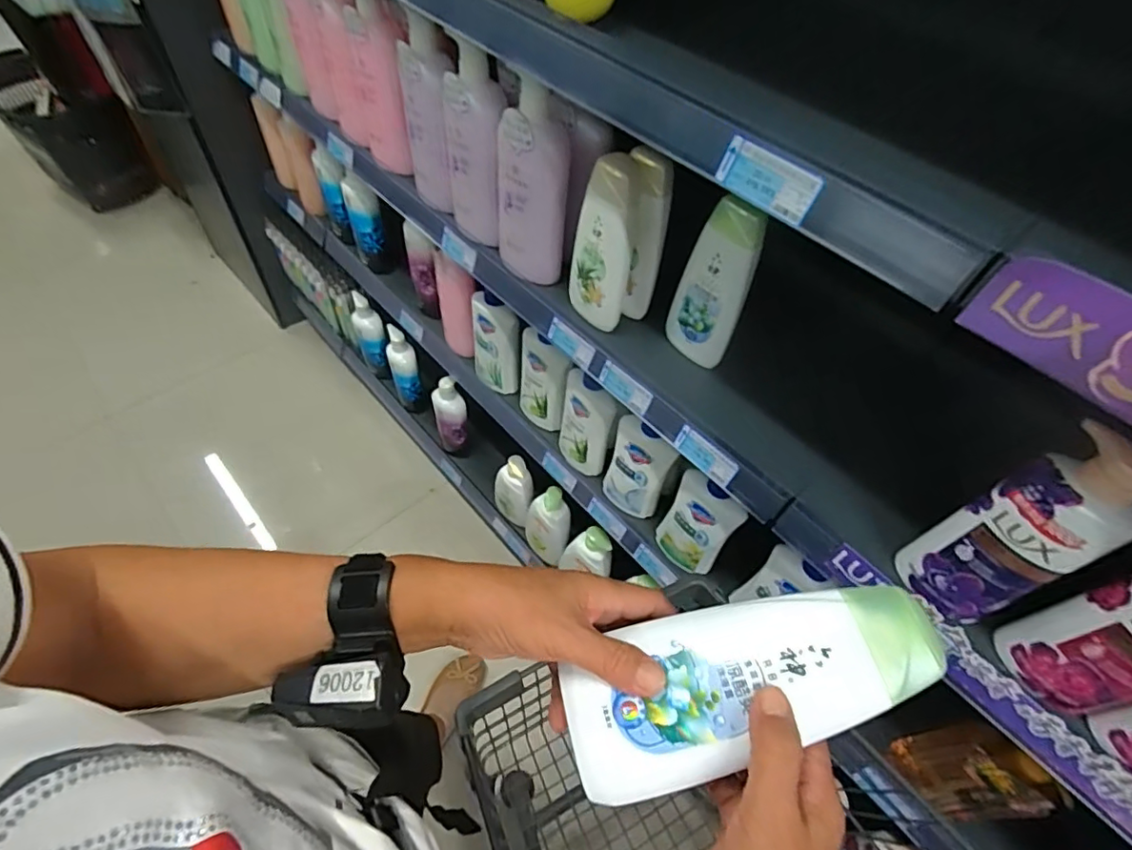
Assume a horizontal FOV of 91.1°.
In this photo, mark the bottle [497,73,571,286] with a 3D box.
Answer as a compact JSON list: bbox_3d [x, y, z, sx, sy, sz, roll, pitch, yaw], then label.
[{"bbox_3d":[-0.042,-0.298,0.714,0.097,0.233,0.055,36,58,19],"label":"bottle"}]

